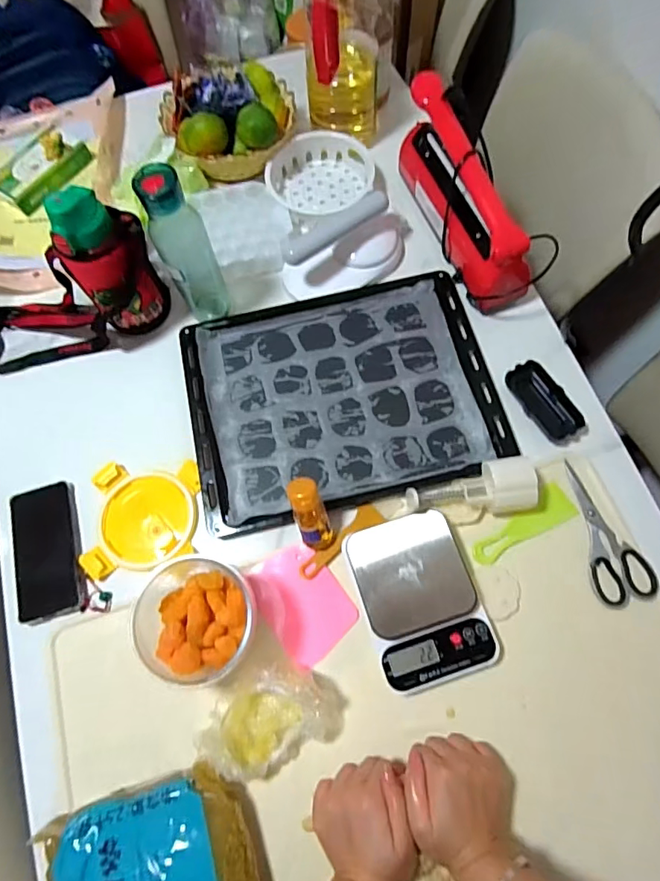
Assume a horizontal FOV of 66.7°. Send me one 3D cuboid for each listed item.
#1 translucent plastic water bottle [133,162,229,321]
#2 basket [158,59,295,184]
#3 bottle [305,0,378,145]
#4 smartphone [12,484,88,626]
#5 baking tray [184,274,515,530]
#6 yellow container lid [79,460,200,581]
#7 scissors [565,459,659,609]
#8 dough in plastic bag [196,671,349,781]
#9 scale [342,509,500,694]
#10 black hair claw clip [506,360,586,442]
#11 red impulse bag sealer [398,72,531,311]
[{"bbox_3d":[-0.180,-0.234,0.634,0.063,0.225,0.051,-19,70,-5],"label":"translucent plastic water bottle"},{"bbox_3d":[-0.160,-0.514,0.794,0.197,0.107,0.195,-2,70,1],"label":"basket"},{"bbox_3d":[0.020,-0.577,0.718,0.107,0.255,0.115,0,70,2],"label":"bottle"},{"bbox_3d":[-0.352,0.136,0.621,0.080,0.008,0.163,-16,70,-4],"label":"smartphone"},{"bbox_3d":[0.014,-0.064,0.677,0.392,0.034,0.309,-12,70,-2],"label":"baking tray"},{"bbox_3d":[-0.234,0.097,0.632,0.128,0.013,0.137,0,70,2],"label":"yellow container lid"},{"bbox_3d":[0.323,0.108,0.600,0.067,0.009,0.172,-17,70,-4],"label":"scissors"},{"bbox_3d":[-0.060,0.293,0.525,0.144,0.060,0.095,-25,71,-7],"label":"dough in plastic bag"},{"bbox_3d":[0.102,0.178,0.570,0.130,0.033,0.179,-17,70,-4],"label":"scale"},{"bbox_3d":[0.278,-0.052,0.648,0.051,0.023,0.110,-29,74,-7],"label":"black hair claw clip"},{"bbox_3d":[0.179,-0.335,0.692,0.064,0.144,0.301,-24,71,-7],"label":"red impulse bag sealer"}]

